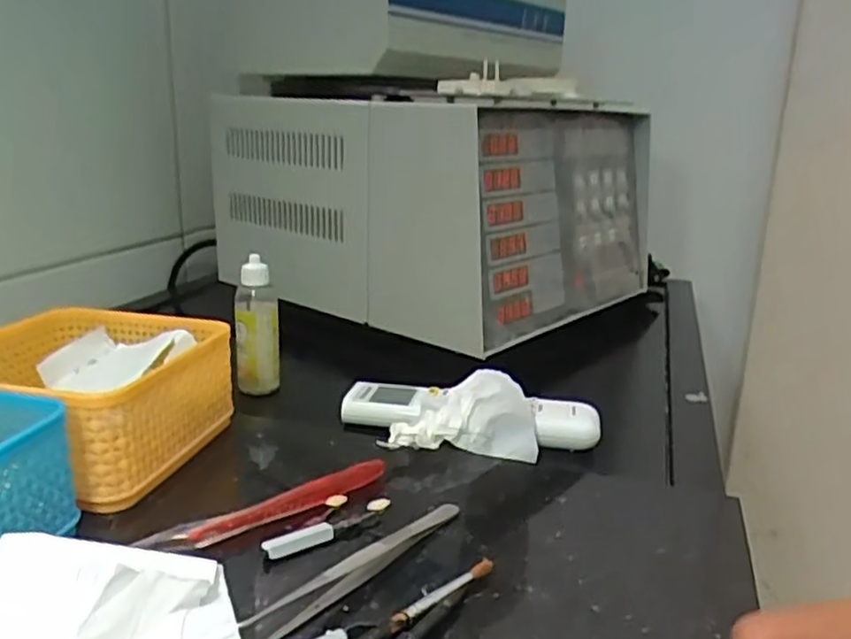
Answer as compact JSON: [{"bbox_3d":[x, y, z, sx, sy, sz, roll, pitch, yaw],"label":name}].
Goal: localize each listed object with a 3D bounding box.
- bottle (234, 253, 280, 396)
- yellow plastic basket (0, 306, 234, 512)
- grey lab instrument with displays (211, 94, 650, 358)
[{"bbox_3d":[-0.132,0.005,0.552,0.032,0.104,0.028,-2,17,-19],"label":"bottle"},{"bbox_3d":[-0.198,0.040,0.410,0.132,0.055,0.132,7,16,14],"label":"yellow plastic basket"},{"bbox_3d":[0.017,-0.125,0.747,0.347,0.194,0.357,14,19,34],"label":"grey lab instrument with displays"}]

